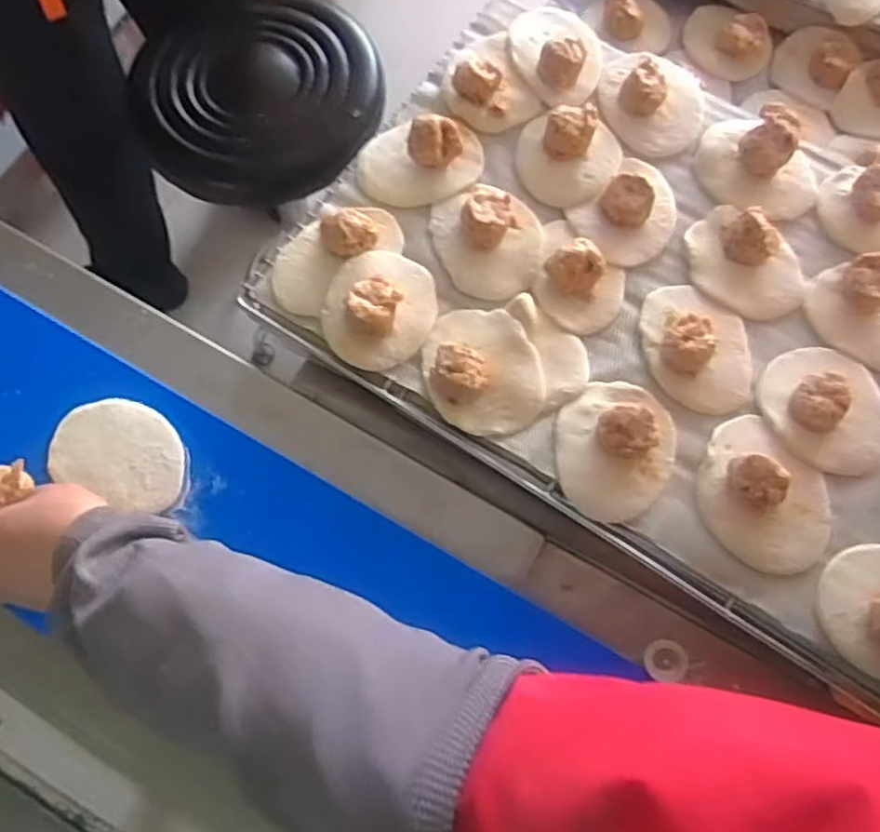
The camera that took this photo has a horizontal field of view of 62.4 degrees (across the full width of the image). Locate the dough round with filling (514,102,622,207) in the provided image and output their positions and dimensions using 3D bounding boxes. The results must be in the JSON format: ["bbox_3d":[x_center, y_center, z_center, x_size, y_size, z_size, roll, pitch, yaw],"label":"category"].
[{"bbox_3d":[0.108,-0.222,0.612,0.085,0.036,0.083,0,72,-1],"label":"dough round with filling"}]

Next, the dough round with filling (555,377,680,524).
[{"bbox_3d":[0.130,0.022,0.534,0.086,0.034,0.102,11,73,3],"label":"dough round with filling"}]

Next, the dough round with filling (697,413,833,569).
[{"bbox_3d":[0.234,0.056,0.519,0.087,0.036,0.105,-42,77,-12],"label":"dough round with filling"}]

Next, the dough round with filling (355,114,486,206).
[{"bbox_3d":[-0.016,-0.222,0.613,0.110,0.036,0.078,-10,73,-4],"label":"dough round with filling"}]

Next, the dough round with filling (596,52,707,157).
[{"bbox_3d":[0.184,-0.278,0.630,0.096,0.037,0.088,0,72,-1],"label":"dough round with filling"}]

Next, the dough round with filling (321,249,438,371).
[{"bbox_3d":[-0.047,-0.088,0.567,0.084,0.033,0.098,20,73,6],"label":"dough round with filling"}]

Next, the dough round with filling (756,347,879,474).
[{"bbox_3d":[0.293,-0.008,0.540,0.089,0.031,0.099,-24,74,-8],"label":"dough round with filling"}]

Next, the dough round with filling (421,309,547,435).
[{"bbox_3d":[0.032,-0.039,0.552,0.087,0.025,0.100,-11,73,-4],"label":"dough round with filling"}]

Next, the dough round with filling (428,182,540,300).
[{"bbox_3d":[0.037,-0.149,0.589,0.092,0.032,0.095,0,72,-1],"label":"dough round with filling"}]

